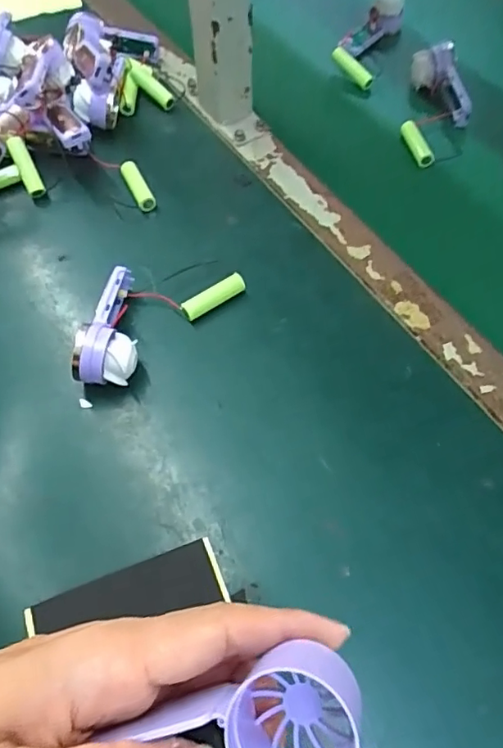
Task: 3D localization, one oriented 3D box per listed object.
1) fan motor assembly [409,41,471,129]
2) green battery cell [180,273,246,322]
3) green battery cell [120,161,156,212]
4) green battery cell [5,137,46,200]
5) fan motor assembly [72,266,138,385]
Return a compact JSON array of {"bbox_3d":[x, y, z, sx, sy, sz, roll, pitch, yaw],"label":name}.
[{"bbox_3d":[0.182,-0.277,0.528,0.037,0.042,0.083,-5,61,-3],"label":"fan motor assembly"},{"bbox_3d":[-0.027,-0.057,0.401,0.051,0.010,0.012,-33,66,-17],"label":"green battery cell"},{"bbox_3d":[-0.097,-0.160,0.463,0.015,0.012,0.052,-23,63,-12],"label":"green battery cell"},{"bbox_3d":[-0.189,-0.173,0.460,0.015,0.014,0.049,-25,92,-14],"label":"green battery cell"},{"bbox_3d":[-0.100,-0.035,0.380,0.040,0.036,0.089,-5,61,-3],"label":"fan motor assembly"}]

